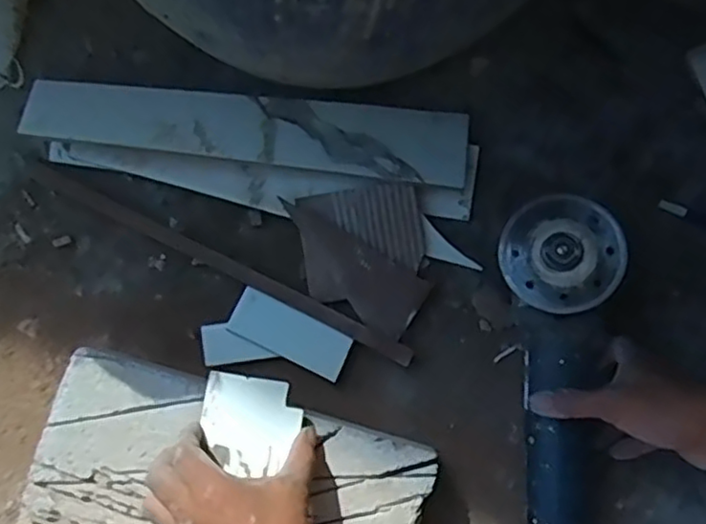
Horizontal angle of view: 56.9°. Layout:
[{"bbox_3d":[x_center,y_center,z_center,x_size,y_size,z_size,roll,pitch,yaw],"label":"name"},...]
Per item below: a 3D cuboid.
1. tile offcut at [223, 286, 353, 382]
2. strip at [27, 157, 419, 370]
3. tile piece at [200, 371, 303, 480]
[{"bbox_3d":[-0.056,0.064,0.586,0.108,0.007,0.042,25,79,5],"label":"tile offcut"},{"bbox_3d":[-0.128,-0.002,0.601,0.397,0.016,0.015,27,79,6],"label":"strip"},{"bbox_3d":[-0.078,0.122,0.491,0.073,0.005,0.067,10,78,2],"label":"tile piece"}]

